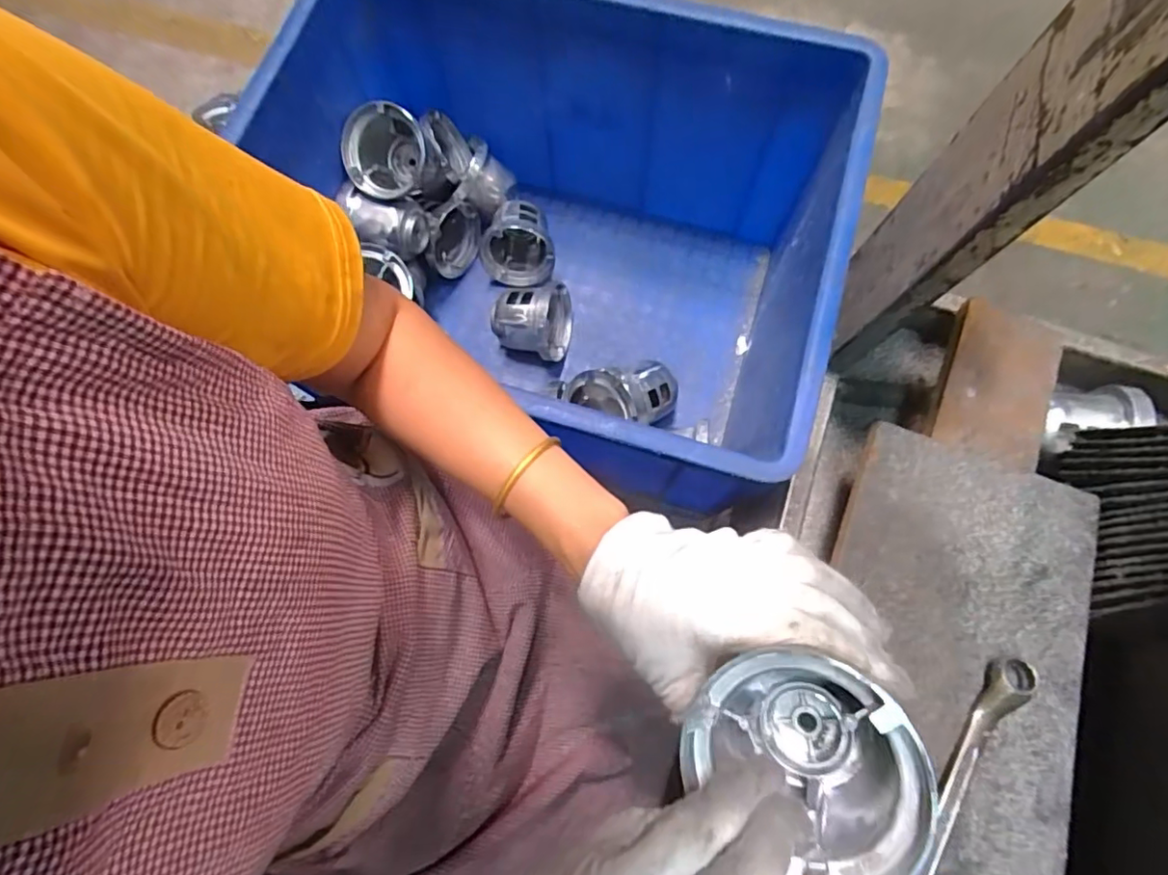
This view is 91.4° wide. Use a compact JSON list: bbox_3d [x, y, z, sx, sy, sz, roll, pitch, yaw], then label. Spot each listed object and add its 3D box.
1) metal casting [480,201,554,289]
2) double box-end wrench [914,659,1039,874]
[{"bbox_3d":[-0.083,-0.245,0.723,0.090,0.090,0.079,16,50,-23],"label":"metal casting"},{"bbox_3d":[0.222,0.233,0.350,0.021,0.026,0.214,34,80,8],"label":"double box-end wrench"}]

